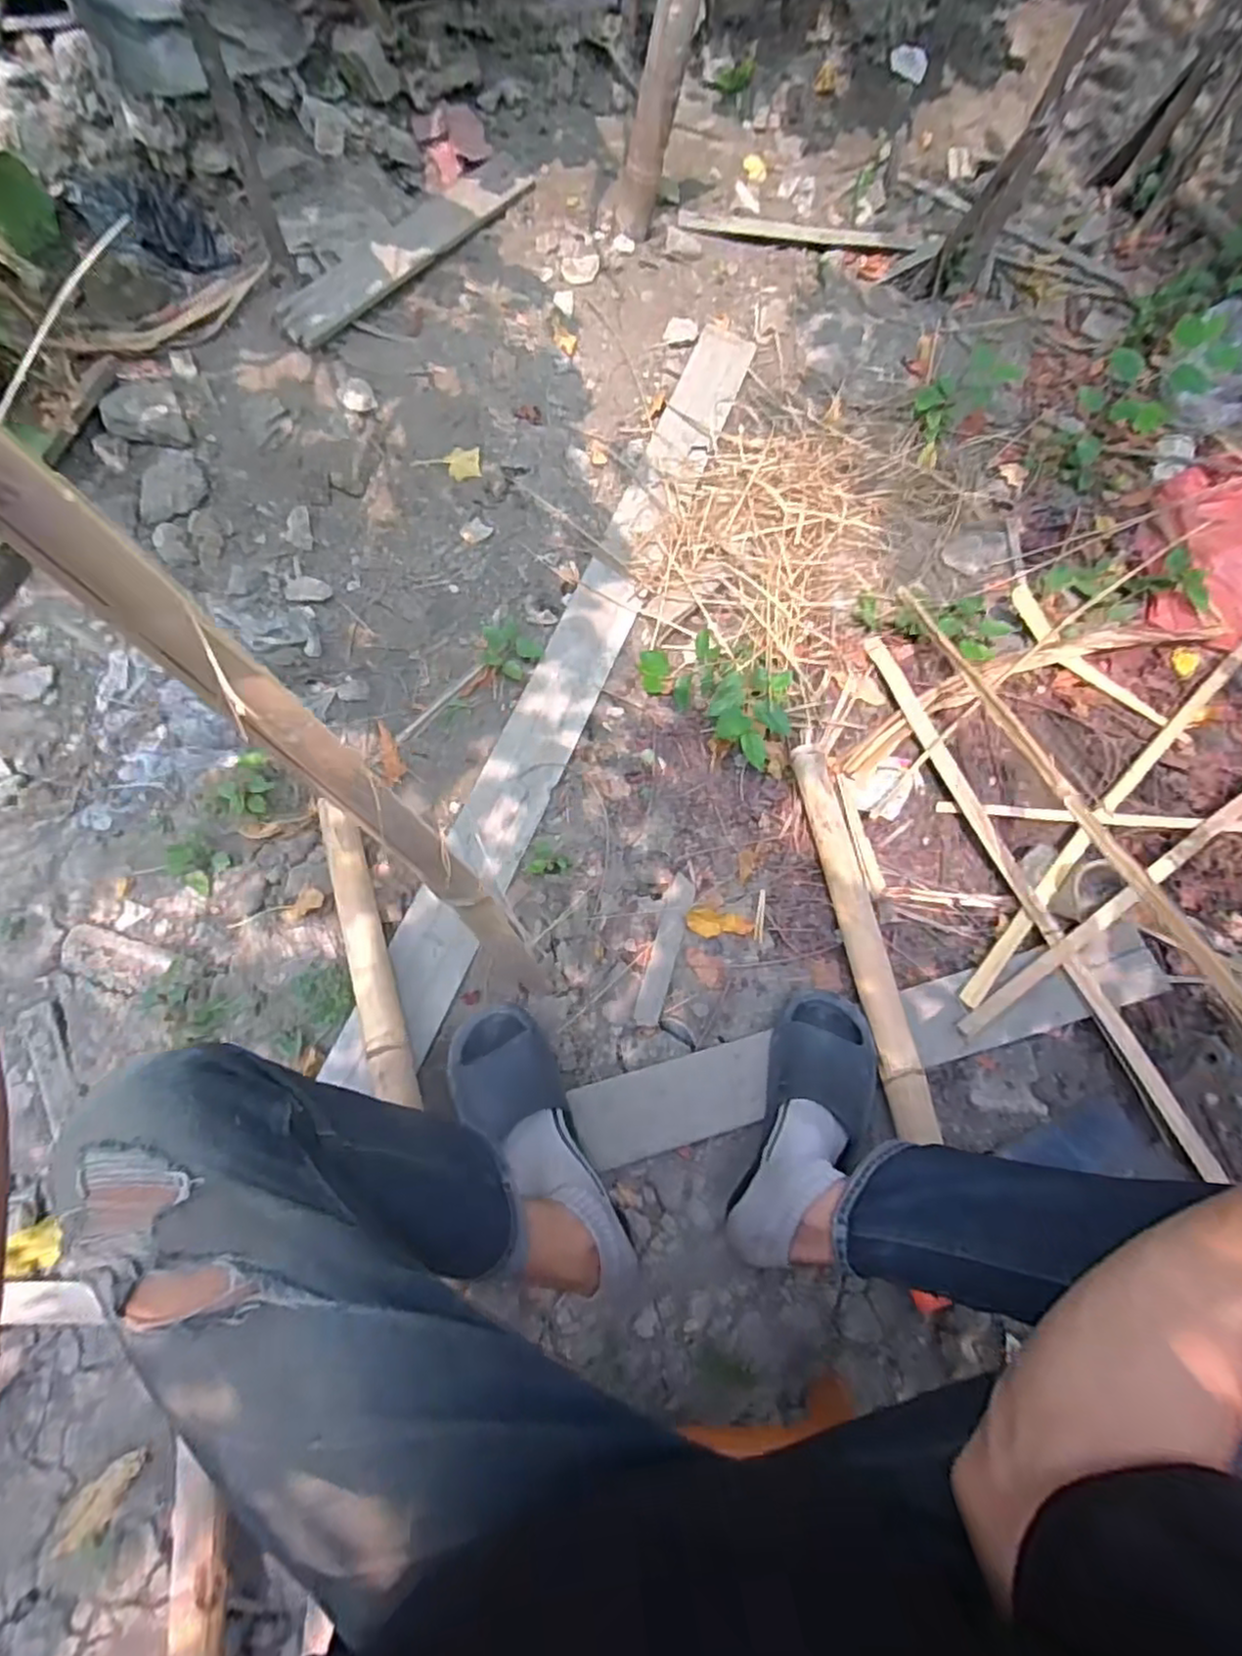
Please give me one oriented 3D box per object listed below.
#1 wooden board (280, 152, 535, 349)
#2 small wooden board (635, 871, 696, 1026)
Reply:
[{"bbox_3d":[-0.381,-1.053,1.272,0.102,0.024,0.560,42,75,-3],"label":"wooden board"},{"bbox_3d":[0.060,0.161,0.952,0.035,0.004,0.210,16,65,6],"label":"small wooden board"}]

